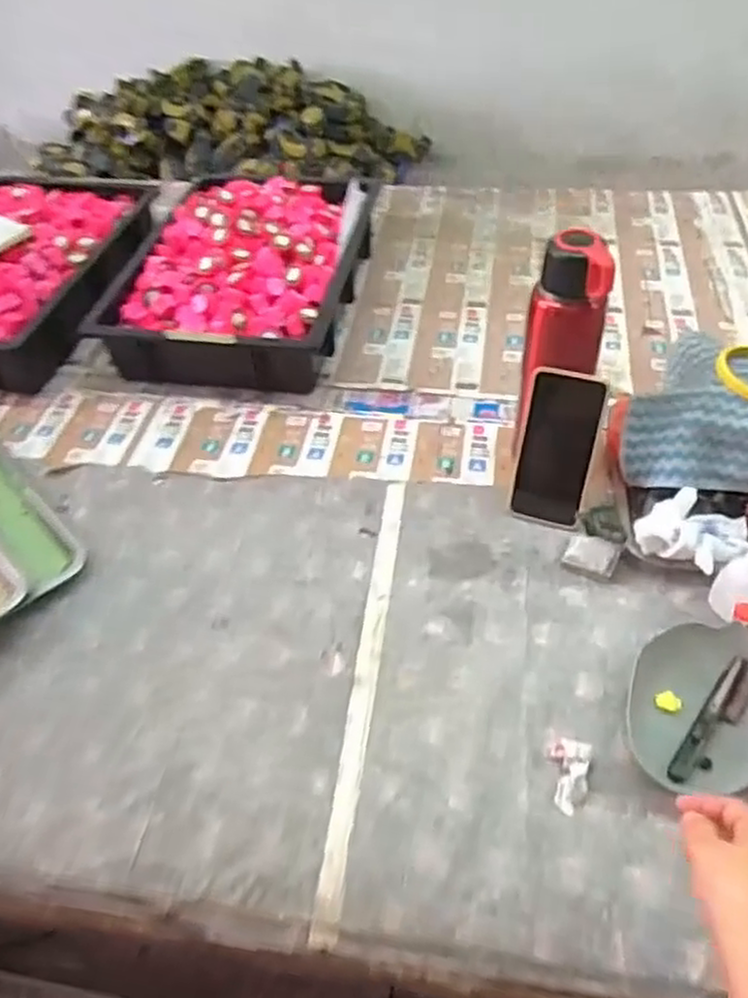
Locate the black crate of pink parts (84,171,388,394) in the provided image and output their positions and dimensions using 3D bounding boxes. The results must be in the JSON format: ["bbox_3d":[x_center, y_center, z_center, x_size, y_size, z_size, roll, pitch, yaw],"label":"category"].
[{"bbox_3d":[-0.181,-0.319,1.077,0.301,0.117,0.414,6,47,10],"label":"black crate of pink parts"}]

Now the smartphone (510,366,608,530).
[{"bbox_3d":[0.186,-0.050,0.771,0.075,0.159,0.012,15,21,22],"label":"smartphone"}]

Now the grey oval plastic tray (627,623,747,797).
[{"bbox_3d":[0.277,0.170,0.633,0.114,0.030,0.151,11,48,14],"label":"grey oval plastic tray"}]

